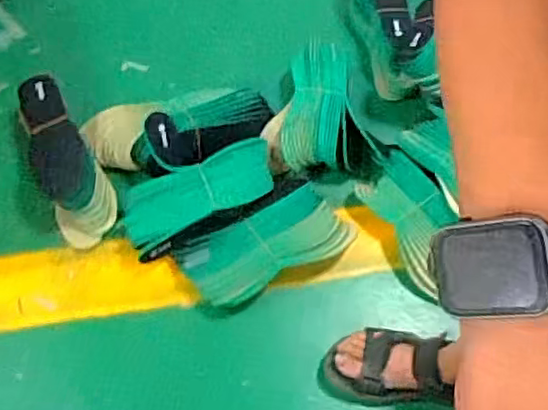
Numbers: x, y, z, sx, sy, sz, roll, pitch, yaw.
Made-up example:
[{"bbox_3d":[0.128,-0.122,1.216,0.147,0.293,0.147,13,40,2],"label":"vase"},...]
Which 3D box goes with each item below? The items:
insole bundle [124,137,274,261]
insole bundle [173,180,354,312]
[{"bbox_3d":[-0.116,-0.018,1.063,0.278,0.061,0.122,-27,67,-15],"label":"insole bundle"},{"bbox_3d":[-0.006,0.063,1.043,0.283,0.075,0.133,-30,68,-16],"label":"insole bundle"}]

